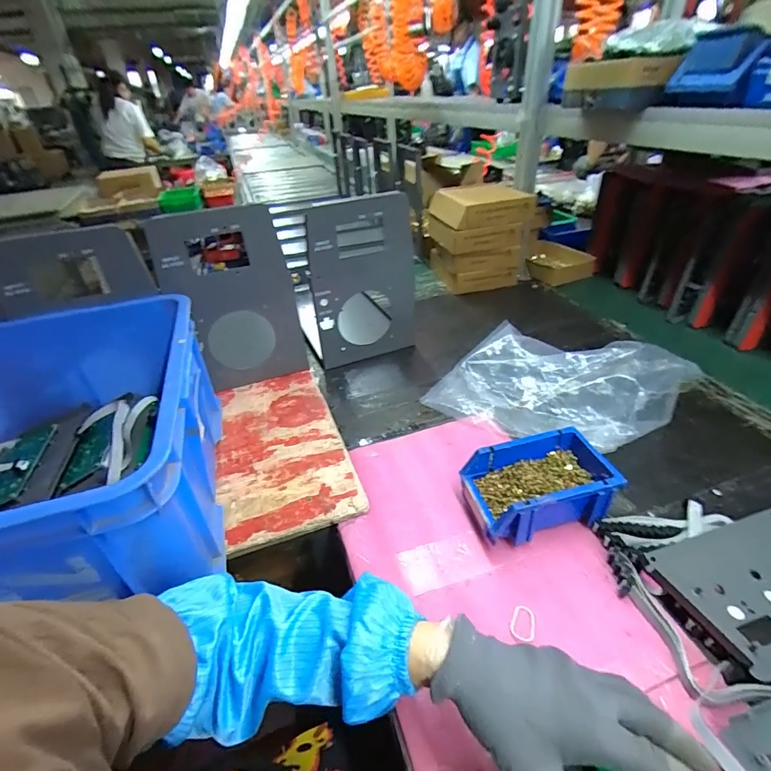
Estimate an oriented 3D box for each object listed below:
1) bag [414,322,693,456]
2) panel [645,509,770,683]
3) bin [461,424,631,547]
[{"bbox_3d":[0.283,-0.013,0.688,0.354,0.071,0.280,19,41,29],"label":"bag"},{"bbox_3d":[0.392,0.202,0.426,0.193,0.017,0.128,-12,36,-12],"label":"panel"},{"bbox_3d":[0.185,0.123,0.509,0.166,0.073,0.101,-10,35,-9],"label":"bin"}]

